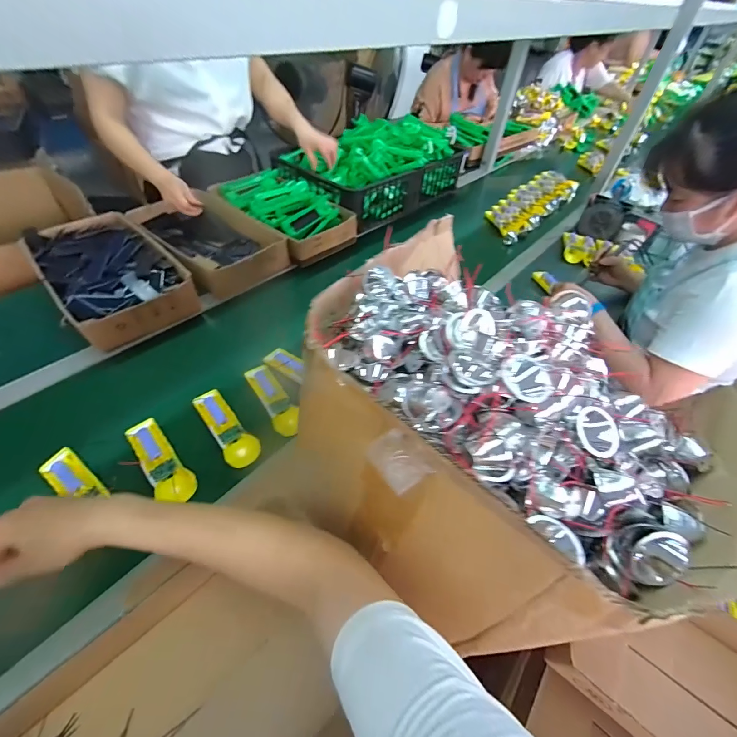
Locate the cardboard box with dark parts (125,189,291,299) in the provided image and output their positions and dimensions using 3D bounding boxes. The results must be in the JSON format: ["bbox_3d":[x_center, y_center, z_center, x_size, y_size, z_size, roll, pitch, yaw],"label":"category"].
[{"bbox_3d":[-0.436,-0.352,0.956,0.237,0.099,0.436,-35,60,-28],"label":"cardboard box with dark parts"}]

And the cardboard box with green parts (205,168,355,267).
[{"bbox_3d":[-0.250,-0.460,1.026,0.413,0.109,0.218,36,56,24],"label":"cardboard box with green parts"}]

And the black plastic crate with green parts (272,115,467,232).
[{"bbox_3d":[0.011,-0.698,1.195,0.385,0.187,0.547,38,57,25],"label":"black plastic crate with green parts"}]

